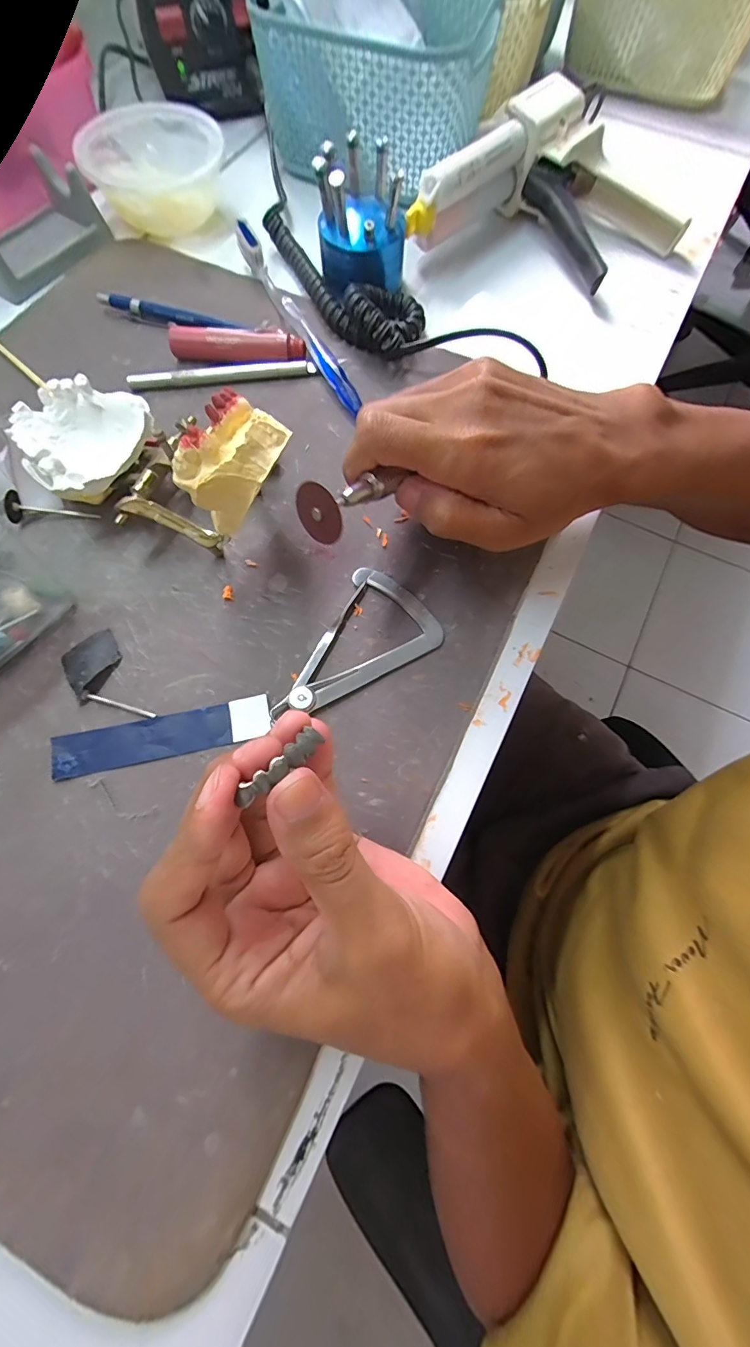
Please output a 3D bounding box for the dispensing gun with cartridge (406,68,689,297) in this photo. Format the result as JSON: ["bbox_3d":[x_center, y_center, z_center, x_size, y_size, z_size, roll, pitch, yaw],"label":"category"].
[{"bbox_3d":[0.129,-0.333,0.329,0.156,0.058,0.145,34,73,9],"label":"dispensing gun with cartridge"}]

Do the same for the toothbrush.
[{"bbox_3d":[-0.053,-0.240,0.310,0.013,0.022,0.176,-28,74,-11],"label":"toothbrush"}]

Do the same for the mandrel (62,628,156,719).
[{"bbox_3d":[-0.136,0.004,0.230,0.027,0.007,0.055,-34,75,-13],"label":"mandrel"}]

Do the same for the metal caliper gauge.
[{"bbox_3d":[-0.003,-0.008,0.238,0.057,0.006,0.094,26,72,7],"label":"metal caliper gauge"}]

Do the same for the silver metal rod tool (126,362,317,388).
[{"bbox_3d":[-0.099,-0.194,0.300,0.118,0.010,0.008,-8,71,-5],"label":"silver metal rod tool"}]

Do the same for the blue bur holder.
[{"bbox_3d":[-0.008,-0.307,0.311,0.057,0.067,0.052,4,71,0],"label":"blue bur holder"}]

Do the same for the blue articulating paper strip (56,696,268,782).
[{"bbox_3d":[-0.102,0.030,0.223,0.101,0.004,0.021,-12,72,-6],"label":"blue articulating paper strip"}]

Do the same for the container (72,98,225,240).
[{"bbox_3d":[-0.168,-0.385,0.351,0.097,0.041,0.104,1,71,-2],"label":"container"}]

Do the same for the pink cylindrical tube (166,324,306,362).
[{"bbox_3d":[-0.091,-0.214,0.302,0.088,0.019,0.014,8,71,1],"label":"pink cylindrical tube"}]

